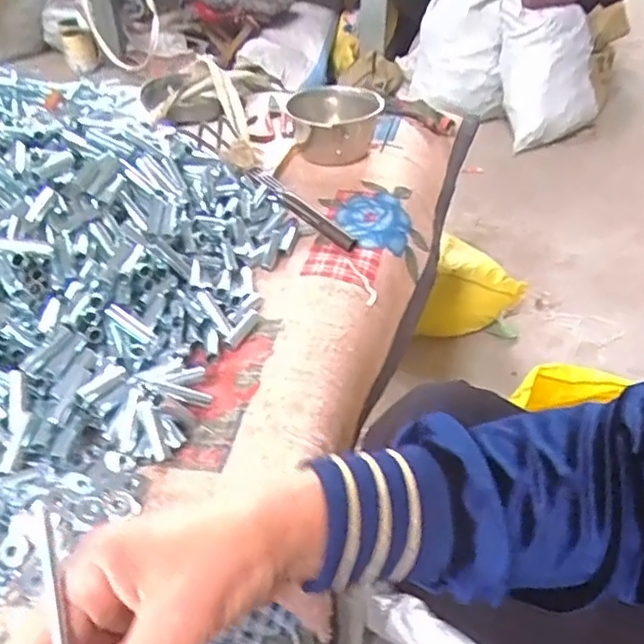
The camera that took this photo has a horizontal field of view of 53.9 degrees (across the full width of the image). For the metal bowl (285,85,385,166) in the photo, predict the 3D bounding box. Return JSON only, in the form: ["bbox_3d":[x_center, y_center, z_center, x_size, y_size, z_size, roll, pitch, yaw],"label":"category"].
[{"bbox_3d":[0.014,-0.240,0.788,0.109,0.069,0.106,0,38,0],"label":"metal bowl"}]

